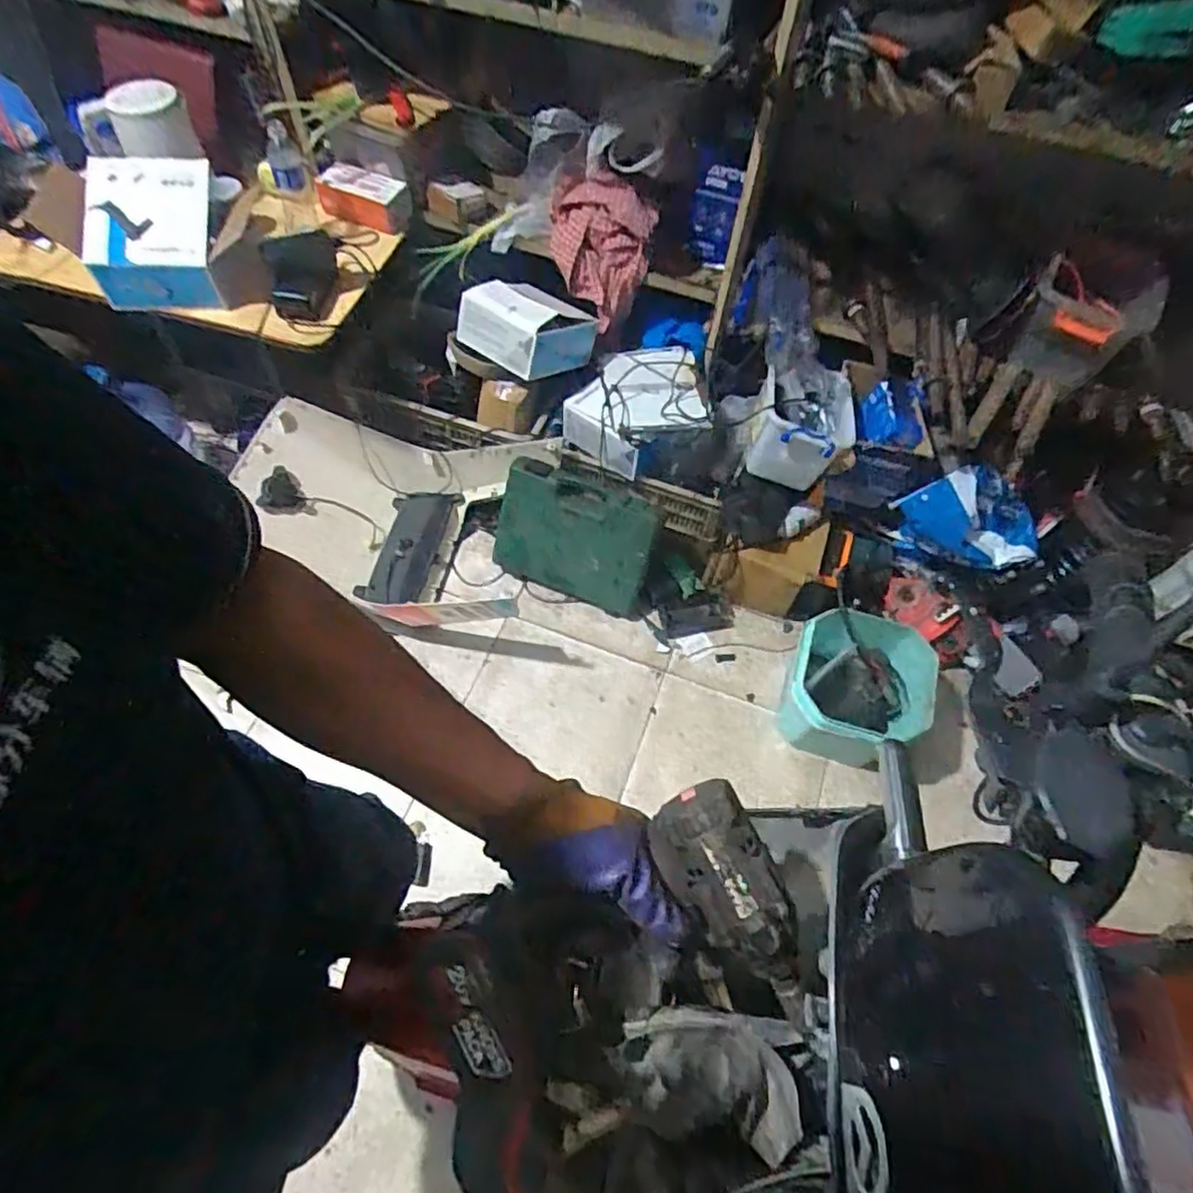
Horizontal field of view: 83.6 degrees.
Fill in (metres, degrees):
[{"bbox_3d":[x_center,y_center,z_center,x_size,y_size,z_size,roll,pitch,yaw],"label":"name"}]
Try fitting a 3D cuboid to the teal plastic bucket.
[{"bbox_3d":[0.555,0.207,1.431,0.290,0.202,0.277,1,61,-2],"label":"teal plastic bucket"}]

